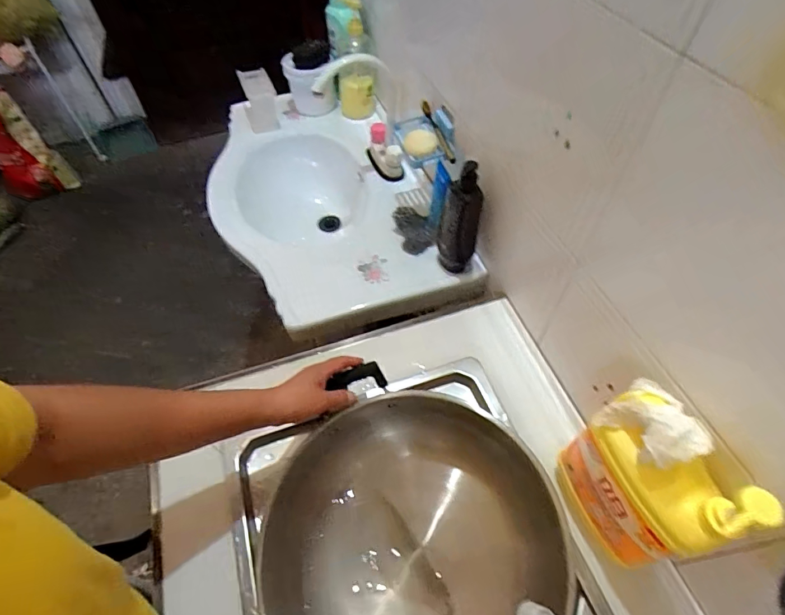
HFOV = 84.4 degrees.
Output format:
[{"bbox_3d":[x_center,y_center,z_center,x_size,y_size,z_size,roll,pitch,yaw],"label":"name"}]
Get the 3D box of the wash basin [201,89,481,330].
[{"bbox_3d":[-0.160,-0.239,1.025,0.417,0.163,0.733,-17,55,-10],"label":"wash basin"}]

